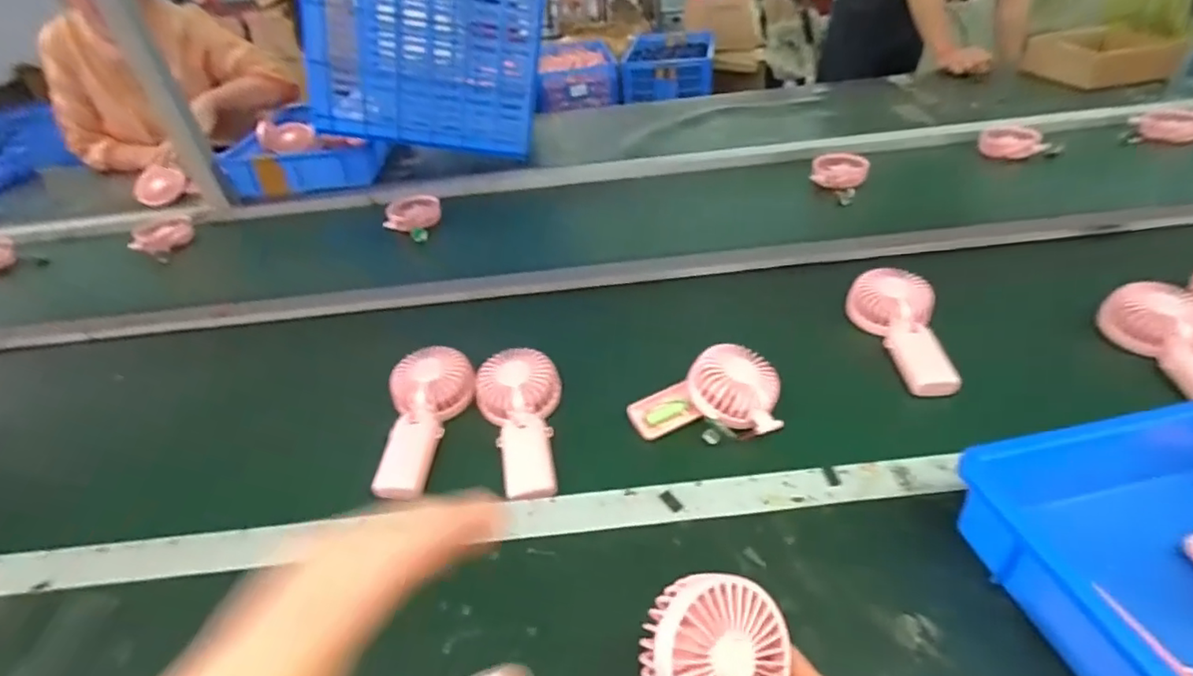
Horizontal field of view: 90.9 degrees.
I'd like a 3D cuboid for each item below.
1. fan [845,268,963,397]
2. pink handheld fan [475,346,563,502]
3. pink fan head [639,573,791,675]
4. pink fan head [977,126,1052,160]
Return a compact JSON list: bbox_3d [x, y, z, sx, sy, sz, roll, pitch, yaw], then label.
[{"bbox_3d":[0.345,-0.010,0.669,0.085,0.053,0.174,0,38,9],"label":"fan"},{"bbox_3d":[-0.077,0.085,0.604,0.087,0.030,0.178,-10,52,-4],"label":"pink handheld fan"},{"bbox_3d":[0.069,0.190,0.351,0.090,0.040,0.086,8,70,-20],"label":"pink fan head"},{"bbox_3d":[0.760,-0.357,1.070,0.106,0.034,0.100,17,43,28],"label":"pink fan head"}]

